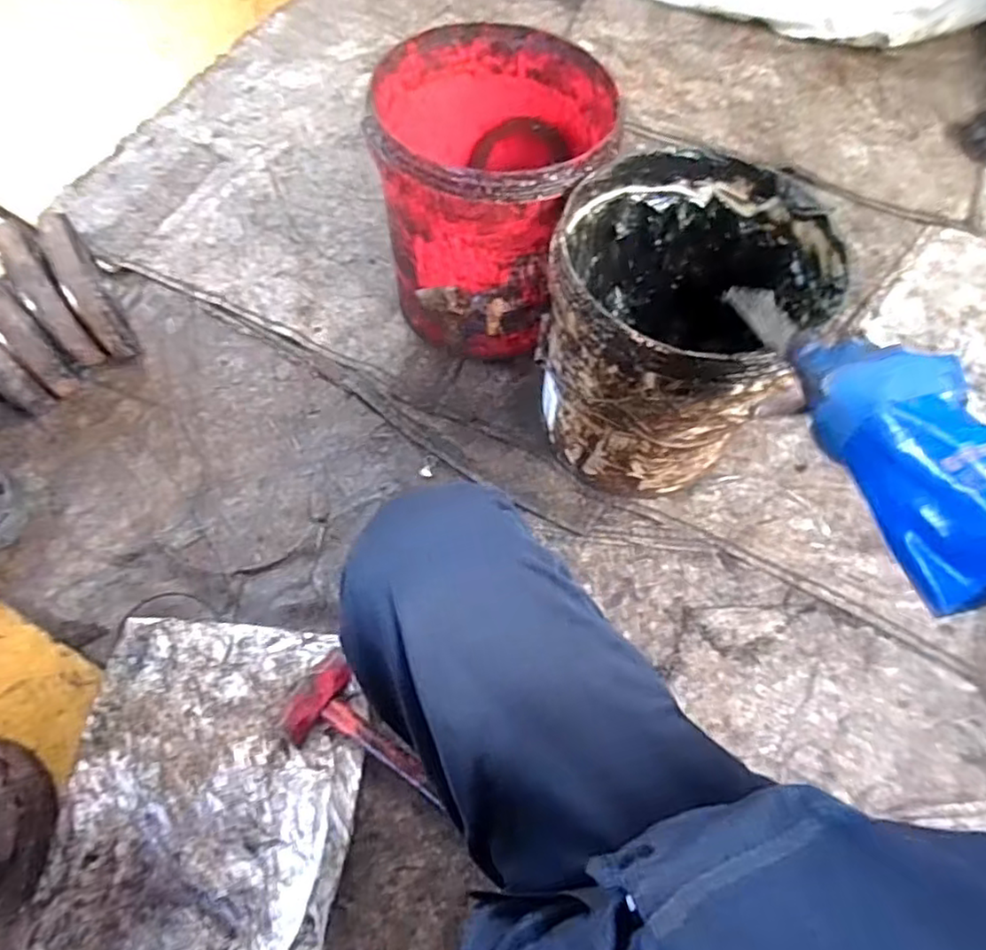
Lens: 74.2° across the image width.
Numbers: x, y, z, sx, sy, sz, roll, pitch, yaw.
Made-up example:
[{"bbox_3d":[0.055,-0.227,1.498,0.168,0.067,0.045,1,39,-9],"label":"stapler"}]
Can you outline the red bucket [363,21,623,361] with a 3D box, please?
[{"bbox_3d":[-0.006,-0.391,0.933,0.298,0.320,0.323,1,64,-2],"label":"red bucket"}]

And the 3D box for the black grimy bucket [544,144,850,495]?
[{"bbox_3d":[0.211,-0.176,0.823,0.308,0.300,0.288,1,64,-2],"label":"black grimy bucket"}]

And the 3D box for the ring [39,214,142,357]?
[{"bbox_3d":[-0.565,-0.271,0.907,0.046,0.194,0.225,-30,69,-16],"label":"ring"}]

